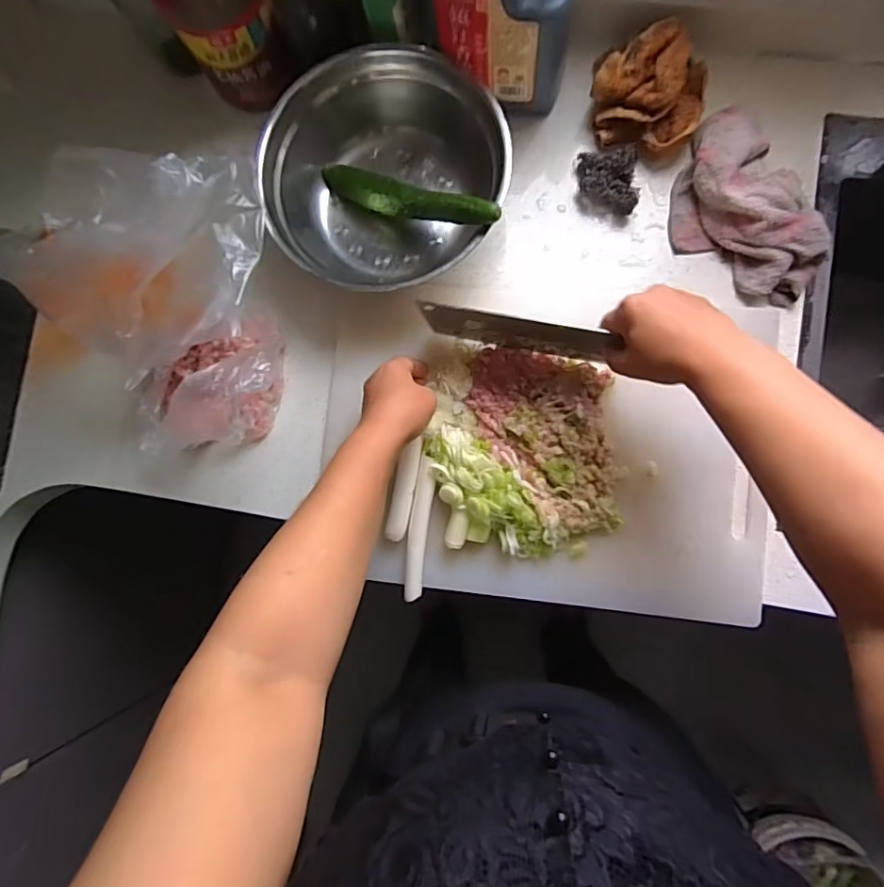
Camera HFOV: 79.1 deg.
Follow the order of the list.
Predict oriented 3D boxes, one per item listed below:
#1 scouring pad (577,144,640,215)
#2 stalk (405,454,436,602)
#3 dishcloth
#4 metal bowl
[{"bbox_3d":[0.177,-0.282,0.576,0.062,0.030,0.070,4,86,6],"label":"scouring pad"},{"bbox_3d":[-0.023,0.087,0.549,0.021,0.017,0.143,7,86,6],"label":"stalk"},{"bbox_3d":[0.305,-0.232,0.542,0.120,0.046,0.197,-37,83,2],"label":"dishcloth"},{"bbox_3d":[-0.062,-0.263,0.547,0.248,0.110,0.196,15,87,7],"label":"metal bowl"}]

